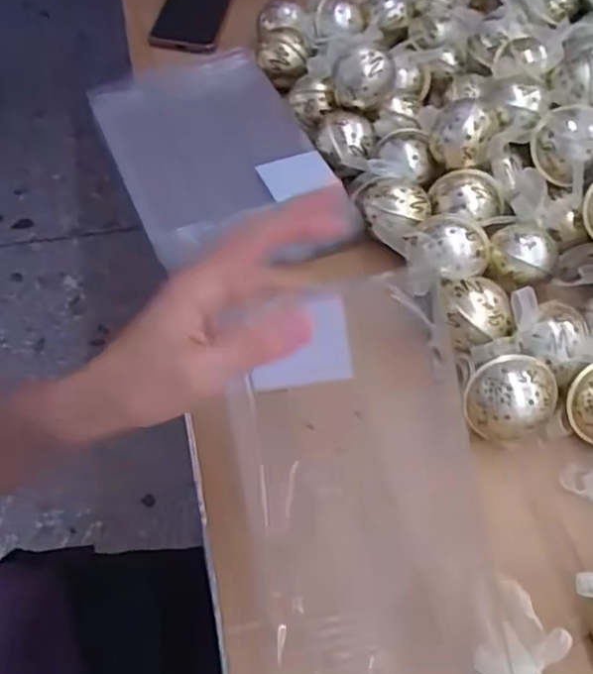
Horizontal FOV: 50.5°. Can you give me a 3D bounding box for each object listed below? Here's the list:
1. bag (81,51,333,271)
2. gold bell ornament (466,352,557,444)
[{"bbox_3d":[-0.080,-0.175,0.555,0.161,0.032,0.251,-20,60,-17],"label":"bag"},{"bbox_3d":[0.142,0.041,0.416,0.051,0.050,0.058,38,62,19],"label":"gold bell ornament"}]

